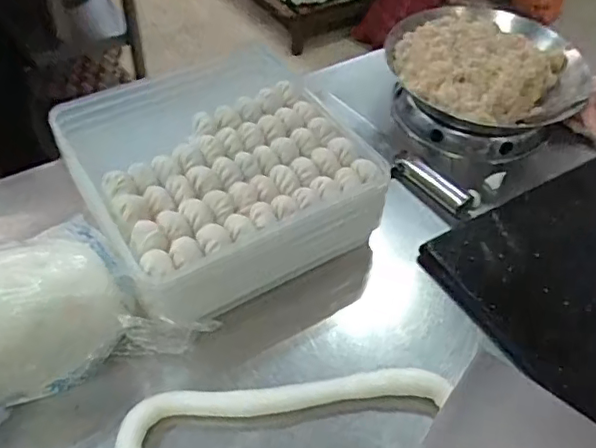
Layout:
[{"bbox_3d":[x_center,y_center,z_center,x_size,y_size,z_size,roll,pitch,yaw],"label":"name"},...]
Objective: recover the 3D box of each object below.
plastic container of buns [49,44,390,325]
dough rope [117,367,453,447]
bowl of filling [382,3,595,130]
[{"bbox_3d":[-0.096,-0.065,0.693,0.295,0.094,0.294,-26,55,-25],"label":"plastic container of buns"},{"bbox_3d":[-0.002,0.206,0.540,0.315,0.022,0.129,-5,49,-9],"label":"dough rope"},{"bbox_3d":[0.280,-0.240,0.863,0.262,0.063,0.245,2,48,-3],"label":"bowl of filling"}]

